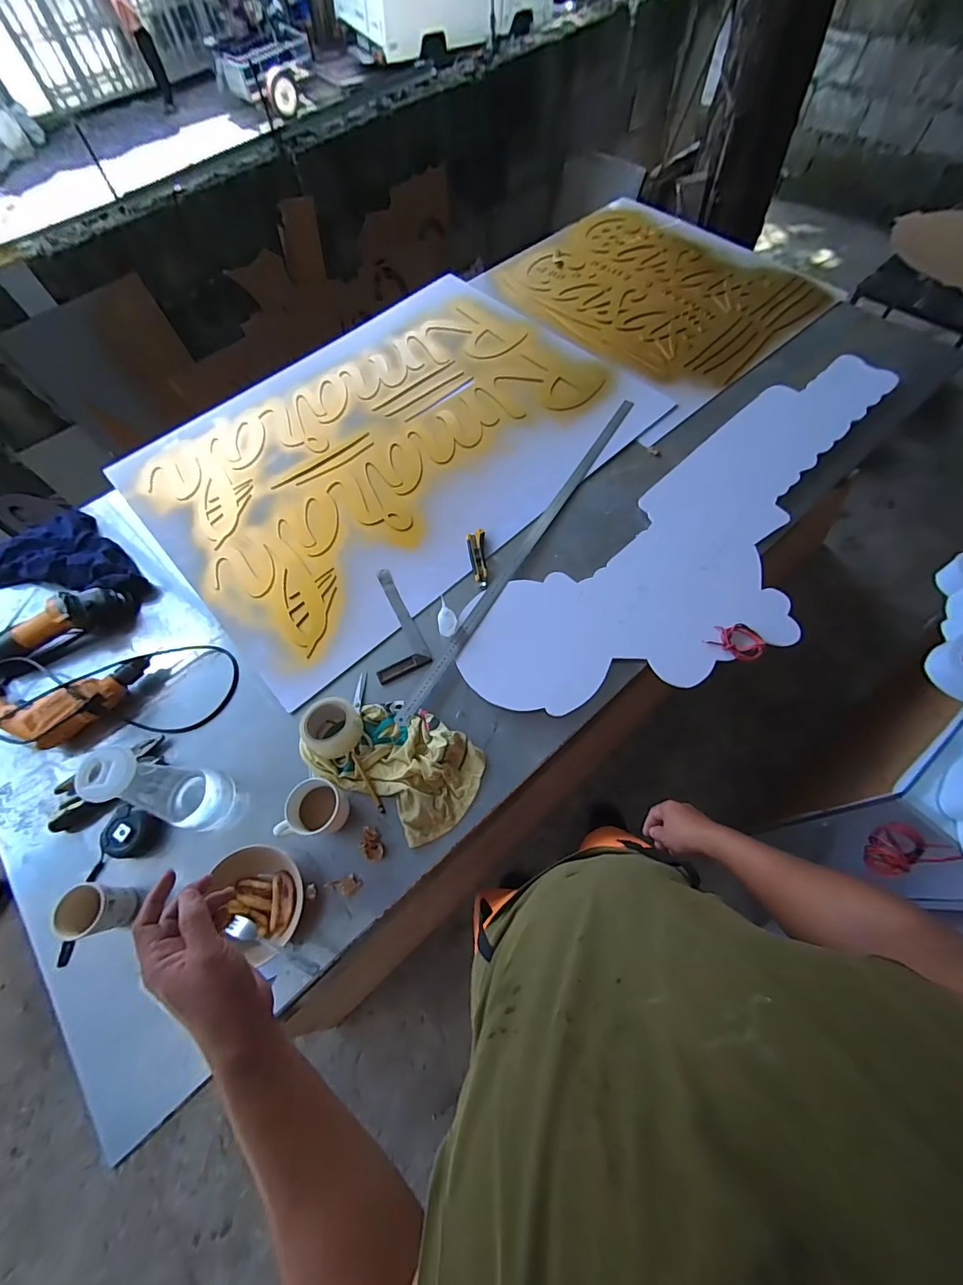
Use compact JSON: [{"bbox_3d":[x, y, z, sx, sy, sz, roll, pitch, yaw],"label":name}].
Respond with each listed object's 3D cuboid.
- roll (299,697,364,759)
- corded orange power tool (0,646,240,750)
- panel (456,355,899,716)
[{"bbox_3d":[-0.270,0.157,0.841,0.100,0.055,0.102,-1,64,3],"label":"roll"},{"bbox_3d":[-0.748,0.099,0.892,0.513,0.069,0.189,-5,64,1],"label":"corded orange power tool"},{"bbox_3d":[0.550,-0.243,1.014,1.280,0.023,0.426,-36,67,-13],"label":"panel"}]

